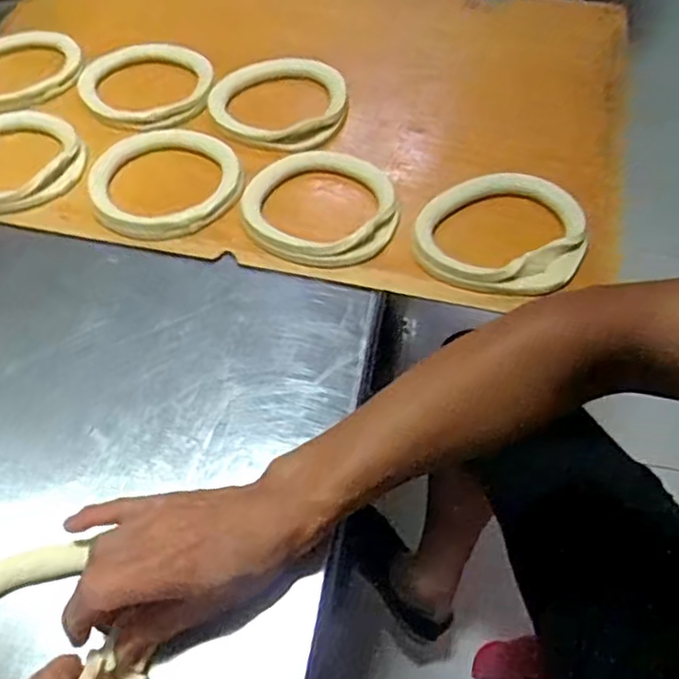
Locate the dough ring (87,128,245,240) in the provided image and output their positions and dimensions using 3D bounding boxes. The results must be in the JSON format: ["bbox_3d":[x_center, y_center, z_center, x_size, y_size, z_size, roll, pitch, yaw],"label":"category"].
[{"bbox_3d":[-0.168,-0.164,0.655,0.142,0.025,0.147,-3,54,3],"label":"dough ring"}]

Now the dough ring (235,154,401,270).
[{"bbox_3d":[-0.018,-0.128,0.634,0.146,0.027,0.135,-3,54,3],"label":"dough ring"}]

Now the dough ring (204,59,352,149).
[{"bbox_3d":[-0.069,-0.264,0.731,0.150,0.024,0.150,-3,54,3],"label":"dough ring"}]

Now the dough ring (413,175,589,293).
[{"bbox_3d":[0.145,-0.103,0.605,0.152,0.016,0.133,-3,54,3],"label":"dough ring"}]

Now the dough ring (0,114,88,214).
[{"bbox_3d":[-0.348,-0.187,0.694,0.149,0.019,0.149,-3,54,3],"label":"dough ring"}]

